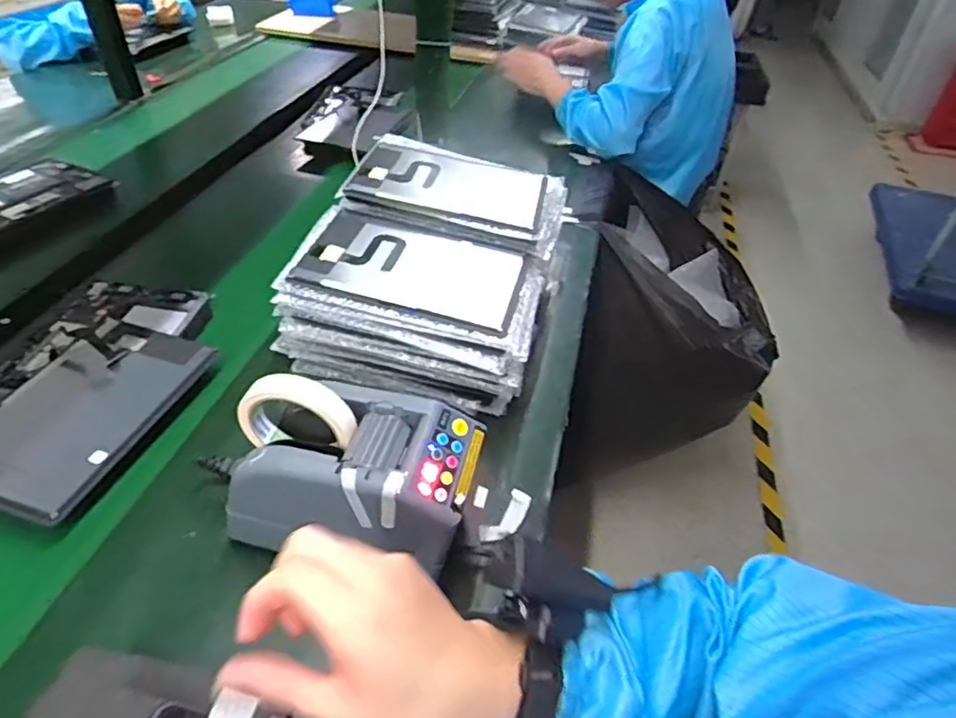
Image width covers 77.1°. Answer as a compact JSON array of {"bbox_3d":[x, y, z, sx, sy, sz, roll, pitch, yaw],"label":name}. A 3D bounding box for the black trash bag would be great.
[{"bbox_3d":[0.418,-0.042,1.319,0.404,0.527,0.413,12,43,7],"label":"black trash bag"}]

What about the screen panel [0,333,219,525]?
[{"bbox_3d":[-0.416,0.056,0.636,0.161,0.021,0.245,14,43,10],"label":"screen panel"}]

